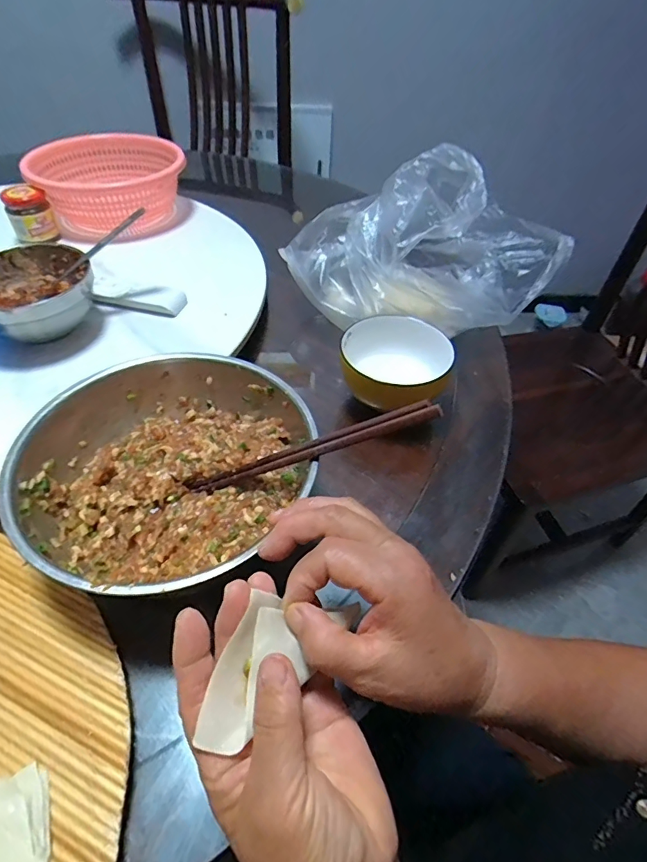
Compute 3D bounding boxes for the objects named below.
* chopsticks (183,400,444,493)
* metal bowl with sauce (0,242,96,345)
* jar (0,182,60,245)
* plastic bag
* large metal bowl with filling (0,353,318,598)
[{"bbox_3d":[-0.018,0.016,0.352,0.221,0.009,0.016,-19,39,26],"label":"chopsticks"},{"bbox_3d":[-0.326,-0.143,0.520,0.114,0.079,0.130,36,55,26],"label":"metal bowl with sauce"},{"bbox_3d":[-0.405,-0.298,0.648,0.056,0.063,0.053,-22,53,-22],"label":"jar"},{"bbox_3d":[0.140,-0.244,0.576,0.313,0.164,0.226,-27,54,-25],"label":"plastic bag"},{"bbox_3d":[-0.123,0.033,0.376,0.202,0.074,0.214,2,48,-2],"label":"large metal bowl with filling"}]

